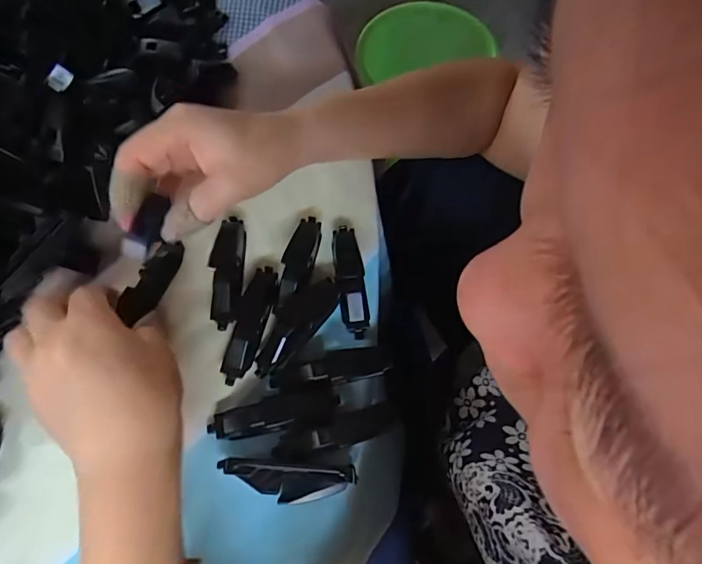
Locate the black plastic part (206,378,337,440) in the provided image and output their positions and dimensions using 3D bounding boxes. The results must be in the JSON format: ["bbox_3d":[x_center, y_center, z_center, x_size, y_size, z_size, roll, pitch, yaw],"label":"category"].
[{"bbox_3d":[-0.048,0.081,0.290,0.080,0.020,0.027,-11,69,-7],"label":"black plastic part"}]

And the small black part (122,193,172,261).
[{"bbox_3d":[-0.124,-0.032,0.284,0.015,0.008,0.040,35,102,11],"label":"small black part"}]

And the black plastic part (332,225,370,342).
[{"bbox_3d":[-0.001,-0.003,0.325,0.019,0.020,0.079,-6,69,-5],"label":"black plastic part"}]

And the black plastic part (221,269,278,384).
[{"bbox_3d":[-0.067,0.027,0.314,0.019,0.015,0.079,15,69,3],"label":"black plastic part"}]

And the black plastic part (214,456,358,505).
[{"bbox_3d":[-0.038,0.118,0.278,0.079,0.015,0.022,4,68,-1],"label":"black plastic part"}]

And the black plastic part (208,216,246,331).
[{"bbox_3d":[-0.085,-0.010,0.323,0.020,0.017,0.079,0,68,-3],"label":"black plastic part"}]

